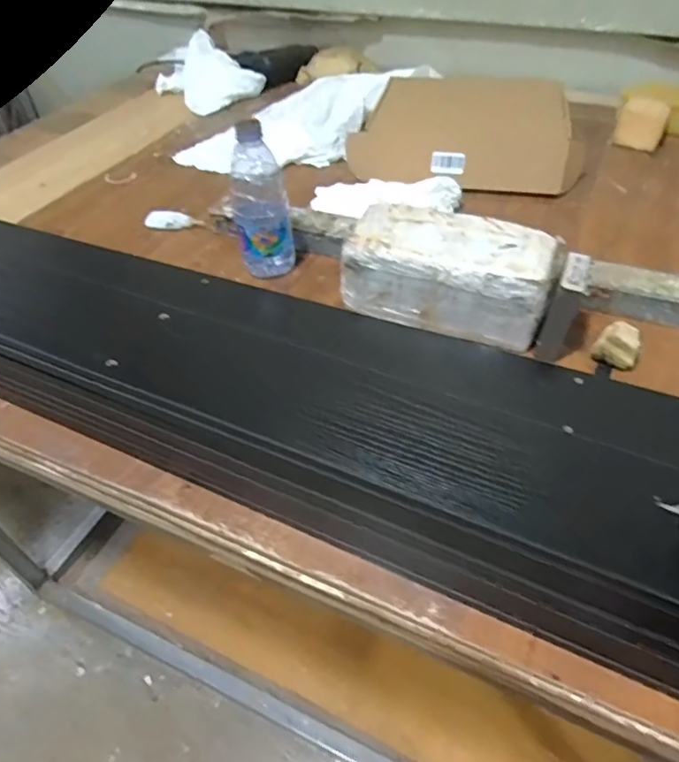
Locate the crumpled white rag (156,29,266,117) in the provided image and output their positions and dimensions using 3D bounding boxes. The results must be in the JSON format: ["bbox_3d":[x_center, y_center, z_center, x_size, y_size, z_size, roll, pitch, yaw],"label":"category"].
[{"bbox_3d":[-0.324,-0.710,1.254,0.187,0.086,0.285,-34,53,-26],"label":"crumpled white rag"}]

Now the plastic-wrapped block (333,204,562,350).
[{"bbox_3d":[0.126,-0.125,0.636,0.243,0.106,0.104,17,49,19],"label":"plastic-wrapped block"}]

